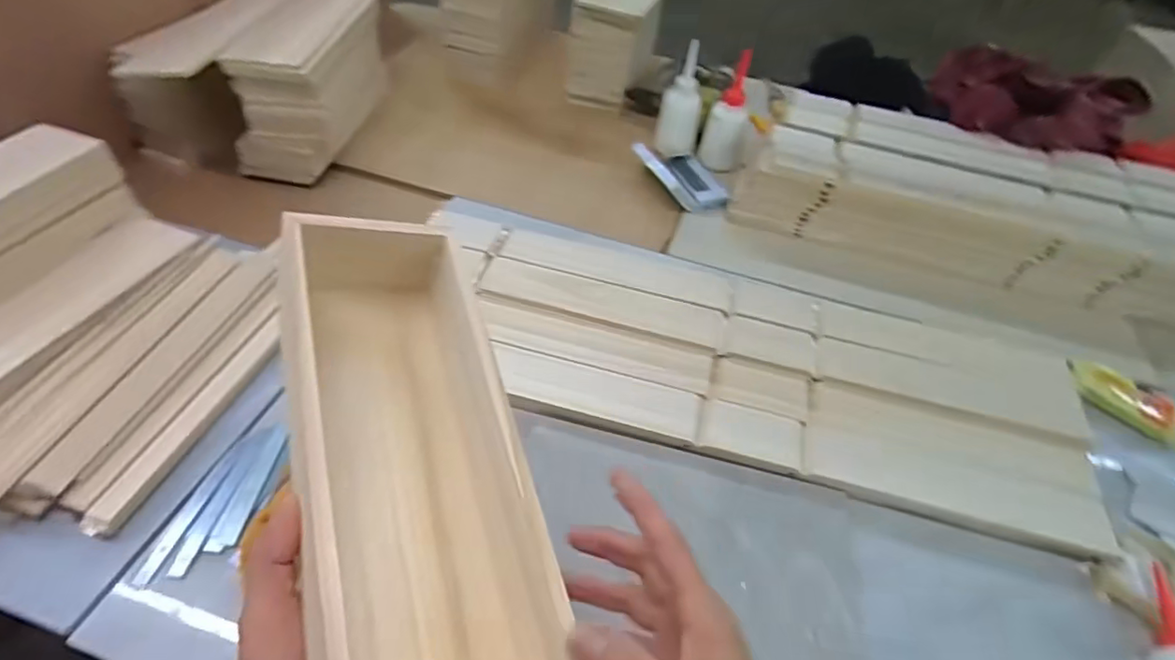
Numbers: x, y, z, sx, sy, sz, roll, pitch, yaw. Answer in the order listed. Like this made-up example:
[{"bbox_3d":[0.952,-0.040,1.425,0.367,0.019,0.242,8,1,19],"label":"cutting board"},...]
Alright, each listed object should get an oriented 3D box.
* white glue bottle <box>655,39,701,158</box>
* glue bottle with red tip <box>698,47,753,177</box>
[{"bbox_3d":[0.143,-0.338,0.870,0.063,0.144,0.054,-11,50,-16],"label":"white glue bottle"},{"bbox_3d":[0.214,-0.322,0.863,0.064,0.154,0.063,15,48,7],"label":"glue bottle with red tip"}]

